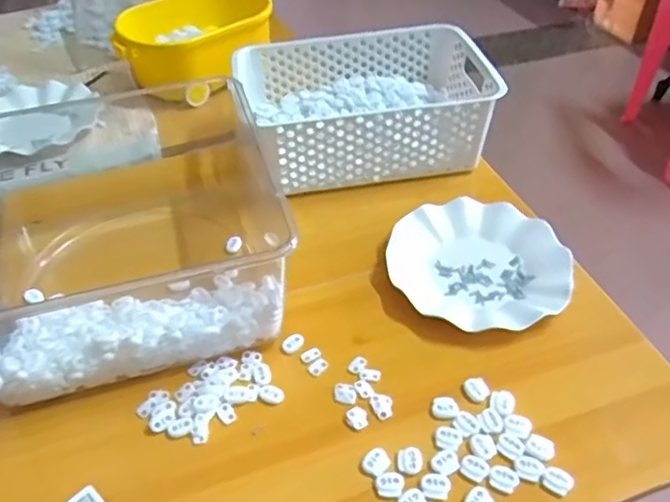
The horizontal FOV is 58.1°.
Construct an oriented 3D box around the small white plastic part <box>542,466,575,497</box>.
[{"bbox_3d":[0.175,0.180,0.473,0.022,0.007,0.018,31,53,30],"label":"small white plastic part"}]

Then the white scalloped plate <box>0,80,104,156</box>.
[{"bbox_3d":[-0.442,-0.198,0.875,0.174,0.026,0.175,-1,44,1],"label":"white scalloped plate"}]

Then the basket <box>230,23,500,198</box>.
[{"bbox_3d":[0.035,-0.186,0.779,0.303,0.102,0.204,-8,44,-6],"label":"basket"}]

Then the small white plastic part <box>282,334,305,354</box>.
[{"bbox_3d":[-0.041,0.088,0.581,0.022,0.006,0.017,-32,51,-28],"label":"small white plastic part"}]

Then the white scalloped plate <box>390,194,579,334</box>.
[{"bbox_3d":[0.150,0.010,0.636,0.180,0.023,0.175,-1,44,1],"label":"white scalloped plate"}]

